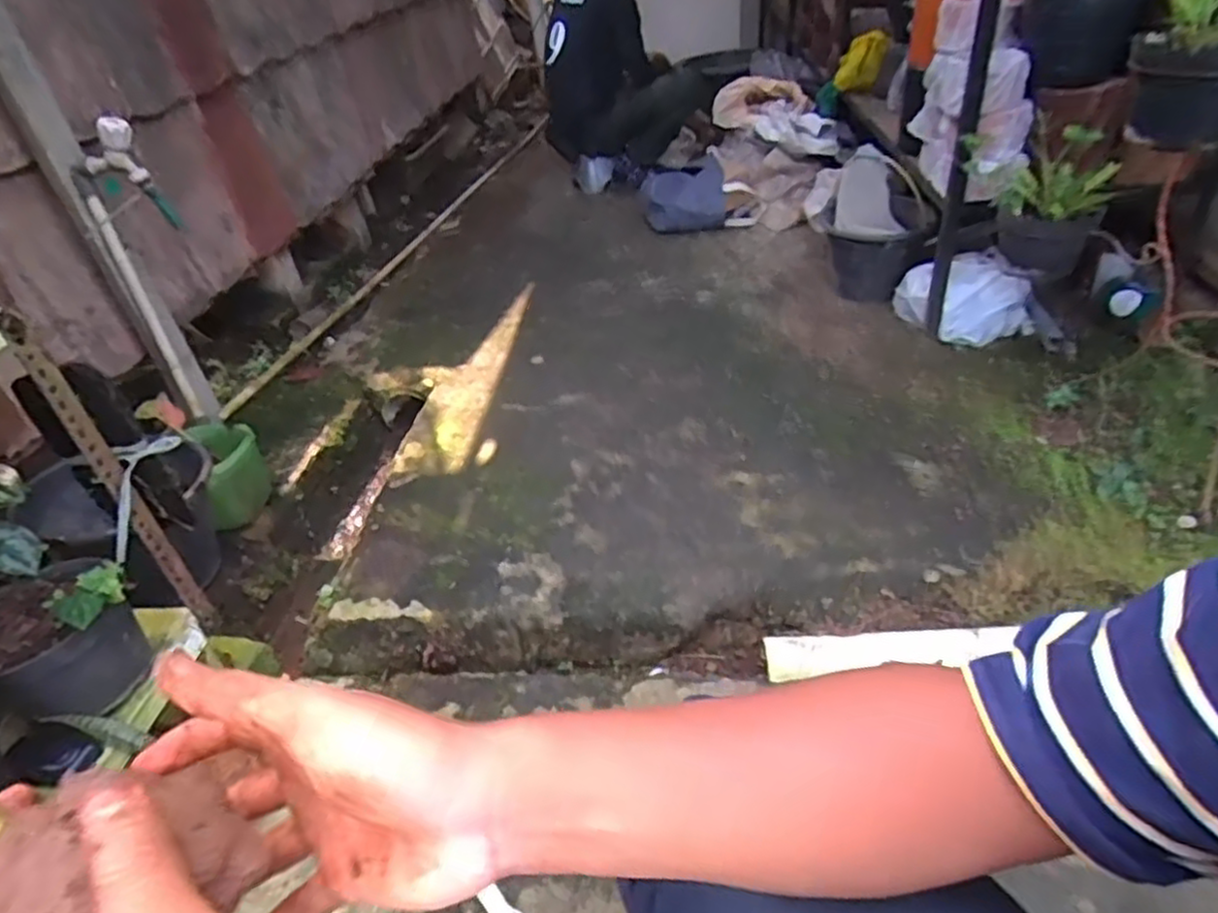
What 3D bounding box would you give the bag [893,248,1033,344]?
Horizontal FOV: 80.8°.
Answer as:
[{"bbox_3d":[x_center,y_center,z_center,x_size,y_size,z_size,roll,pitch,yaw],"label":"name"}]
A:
[{"bbox_3d":[0.829,-0.378,1.676,0.310,0.175,0.121,14,43,26],"label":"bag"}]

